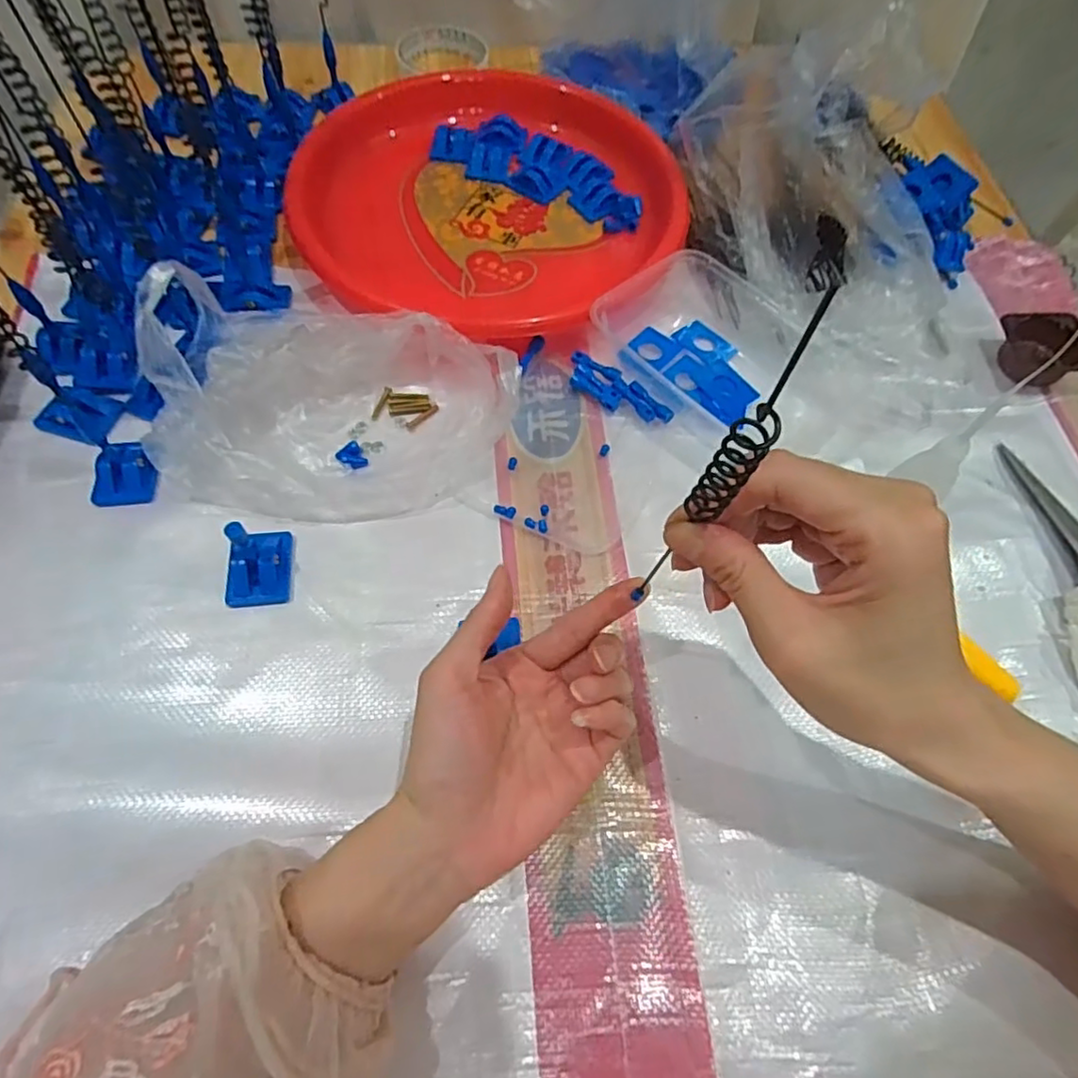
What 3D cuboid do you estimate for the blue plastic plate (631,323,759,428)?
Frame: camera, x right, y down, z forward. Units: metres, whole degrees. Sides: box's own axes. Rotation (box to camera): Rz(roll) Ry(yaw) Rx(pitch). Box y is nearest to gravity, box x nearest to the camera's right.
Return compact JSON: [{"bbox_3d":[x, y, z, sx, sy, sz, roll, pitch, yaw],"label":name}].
[{"bbox_3d":[0.115,-0.123,0.447,0.061,0.004,0.097,-41,72,-21],"label":"blue plastic plate"}]

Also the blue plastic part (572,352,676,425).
[{"bbox_3d":[0.052,-0.099,0.435,0.079,0.011,0.029,36,67,15],"label":"blue plastic part"}]

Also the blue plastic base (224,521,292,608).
[{"bbox_3d":[-0.160,0.010,0.353,0.032,0.044,0.043,-7,63,-7],"label":"blue plastic base"}]

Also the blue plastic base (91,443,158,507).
[{"bbox_3d":[-0.246,-0.039,0.380,0.035,0.010,0.038,1,94,-9],"label":"blue plastic base"}]

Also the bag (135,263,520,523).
[{"bbox_3d":[-0.120,-0.089,0.379,0.206,0.082,0.136,6,63,0],"label":"bag"}]

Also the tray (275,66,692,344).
[{"bbox_3d":[-0.038,-0.262,0.493,0.274,0.045,0.280,33,66,13],"label":"tray"}]

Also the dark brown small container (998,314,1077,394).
[{"bbox_3d":[0.360,-0.136,0.456,0.049,0.031,0.044,7,63,1],"label":"dark brown small container"}]

